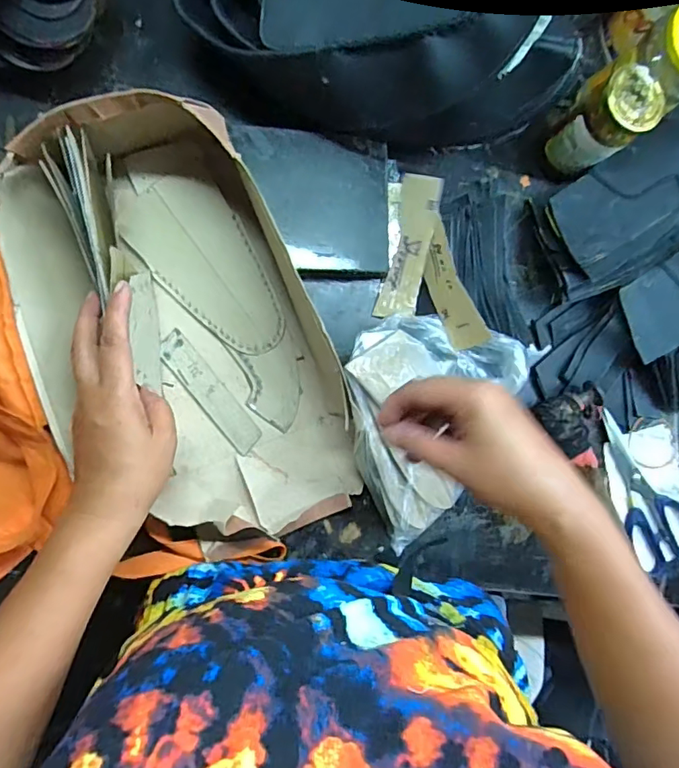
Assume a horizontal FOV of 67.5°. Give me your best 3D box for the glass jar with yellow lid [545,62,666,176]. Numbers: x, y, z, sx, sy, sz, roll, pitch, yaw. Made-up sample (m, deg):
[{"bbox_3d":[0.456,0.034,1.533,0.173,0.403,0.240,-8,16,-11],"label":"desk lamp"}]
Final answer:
[{"bbox_3d":[0.249,-0.252,0.487,0.057,0.091,0.072,-44,93,-9],"label":"glass jar with yellow lid"}]

